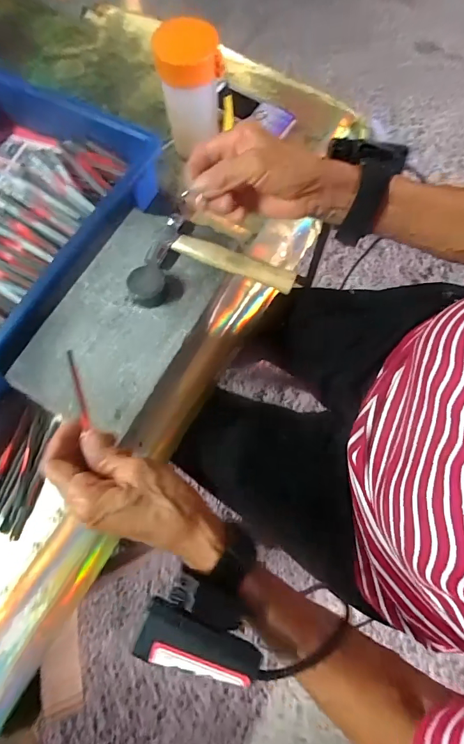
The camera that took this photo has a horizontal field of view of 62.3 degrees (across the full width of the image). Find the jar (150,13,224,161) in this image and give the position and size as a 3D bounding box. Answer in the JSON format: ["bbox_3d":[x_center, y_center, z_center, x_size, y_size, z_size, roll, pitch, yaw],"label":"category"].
[{"bbox_3d":[-0.044,-0.323,0.452,0.070,0.136,0.058,-3,72,1],"label":"jar"}]

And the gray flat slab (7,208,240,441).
[{"bbox_3d":[-0.103,-0.065,0.387,0.127,0.015,0.240,26,74,10],"label":"gray flat slab"}]

